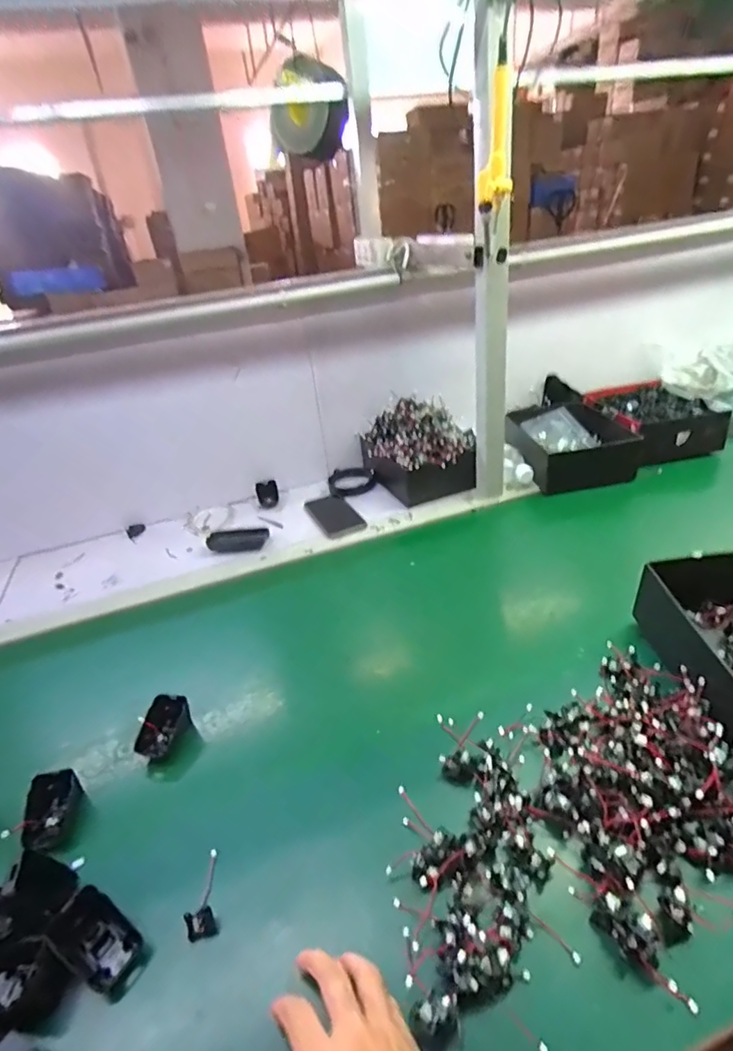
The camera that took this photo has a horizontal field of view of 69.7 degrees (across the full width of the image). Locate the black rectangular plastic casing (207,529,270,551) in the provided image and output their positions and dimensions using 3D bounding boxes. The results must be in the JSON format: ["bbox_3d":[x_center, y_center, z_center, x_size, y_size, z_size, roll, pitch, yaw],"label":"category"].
[{"bbox_3d":[-0.229,0.026,0.946,0.107,0.035,0.050,-5,31,4],"label":"black rectangular plastic casing"}]

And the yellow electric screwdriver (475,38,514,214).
[{"bbox_3d":[0.168,-0.517,0.692,0.045,0.170,0.034,-1,32,11],"label":"yellow electric screwdriver"}]

